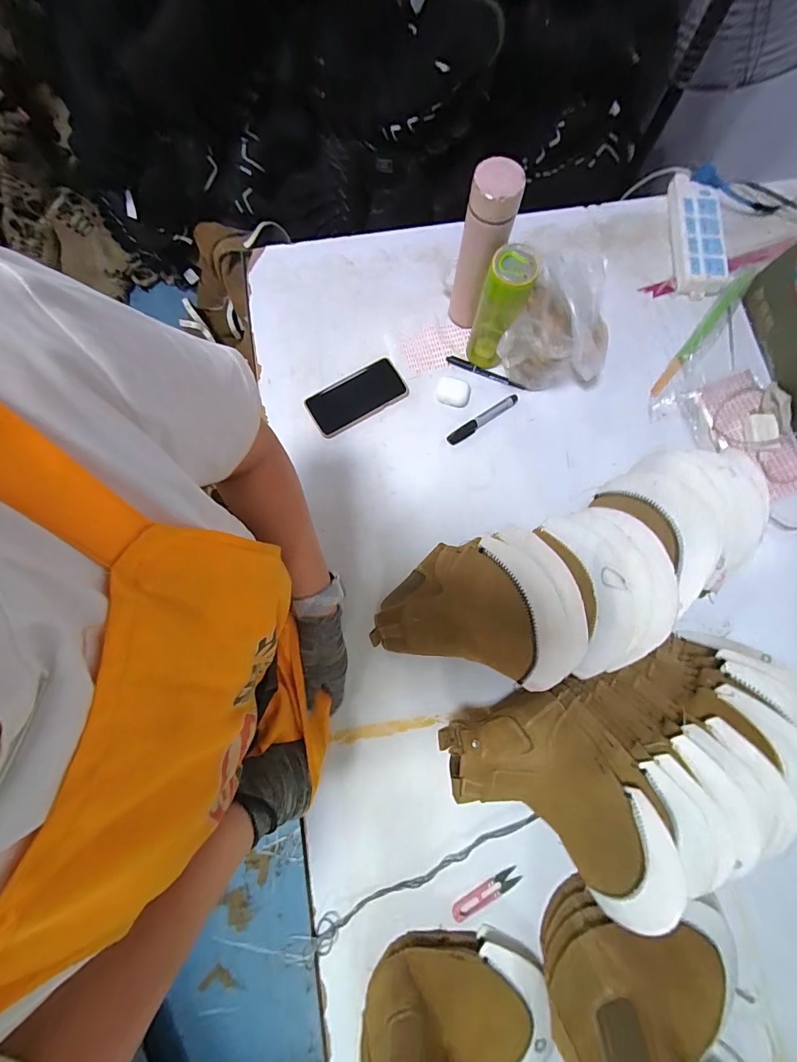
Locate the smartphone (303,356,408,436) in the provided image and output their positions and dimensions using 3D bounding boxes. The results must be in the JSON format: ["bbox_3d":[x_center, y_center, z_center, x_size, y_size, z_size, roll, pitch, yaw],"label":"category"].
[{"bbox_3d":[-0.069,-0.224,0.671,0.165,0.007,0.083,-32,81,-6],"label":"smartphone"}]

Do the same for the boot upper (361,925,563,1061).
[{"bbox_3d":[0.074,0.587,0.449,0.226,0.149,0.154,-8,79,-2],"label":"boot upper"}]

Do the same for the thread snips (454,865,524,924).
[{"bbox_3d":[0.119,0.494,0.549,0.103,0.006,0.027,-27,81,-6],"label":"thread snips"}]

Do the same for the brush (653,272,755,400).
[{"bbox_3d":[0.532,-0.350,0.708,0.025,0.014,0.304,40,81,7],"label":"brush"}]

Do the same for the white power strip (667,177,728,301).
[{"bbox_3d":[0.532,-0.525,0.723,0.086,0.034,0.218,4,79,0],"label":"white power strip"}]

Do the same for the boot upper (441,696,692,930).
[{"bbox_3d":[0.178,0.314,0.451,0.161,0.082,0.249,-32,81,-6],"label":"boot upper"}]

